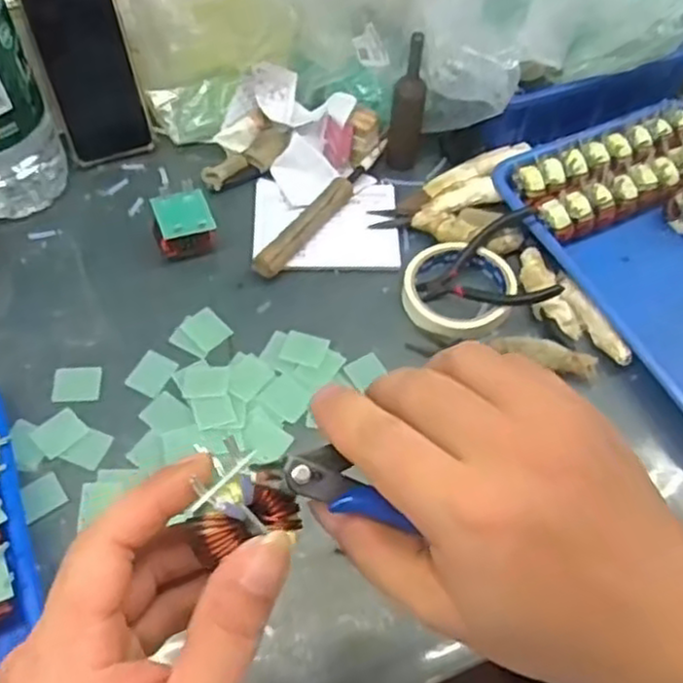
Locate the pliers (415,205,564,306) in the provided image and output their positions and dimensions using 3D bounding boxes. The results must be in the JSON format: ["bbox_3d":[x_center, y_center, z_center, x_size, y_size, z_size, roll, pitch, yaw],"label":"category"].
[{"bbox_3d":[0.121,-0.070,0.615,0.107,0.031,0.095,-4,58,-5],"label":"pliers"}]

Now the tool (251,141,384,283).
[{"bbox_3d":[-0.014,-0.121,0.653,0.023,0.023,0.179,33,63,17],"label":"tool"}]

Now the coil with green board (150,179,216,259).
[{"bbox_3d":[-0.137,-0.101,0.629,0.047,0.048,0.052,-14,60,-11],"label":"coil with green board"}]

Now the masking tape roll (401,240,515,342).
[{"bbox_3d":[0.099,-0.045,0.615,0.096,0.016,0.088,-28,63,-18],"label":"masking tape roll"}]

